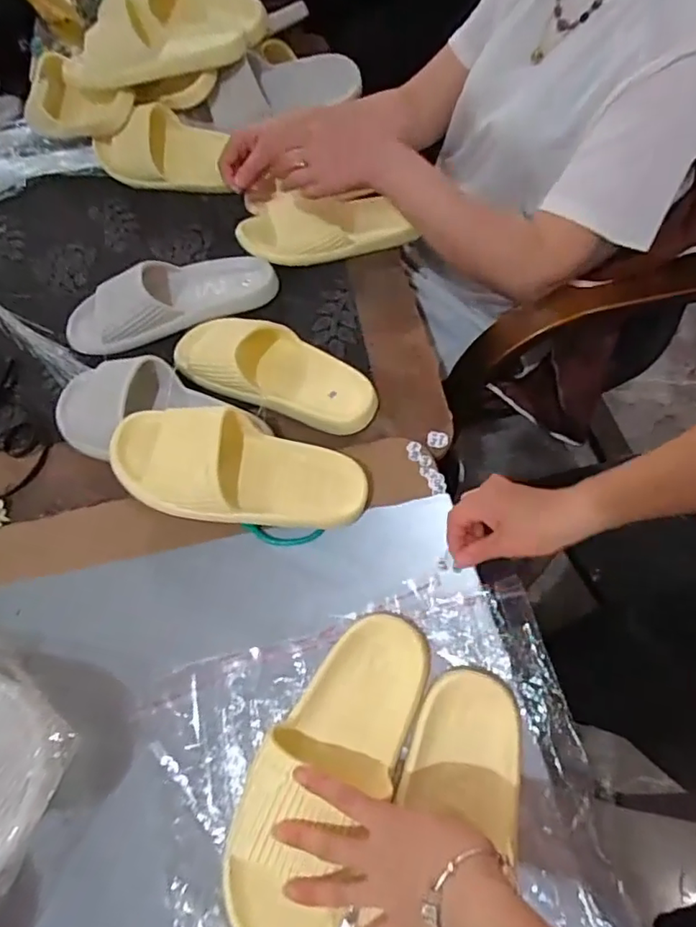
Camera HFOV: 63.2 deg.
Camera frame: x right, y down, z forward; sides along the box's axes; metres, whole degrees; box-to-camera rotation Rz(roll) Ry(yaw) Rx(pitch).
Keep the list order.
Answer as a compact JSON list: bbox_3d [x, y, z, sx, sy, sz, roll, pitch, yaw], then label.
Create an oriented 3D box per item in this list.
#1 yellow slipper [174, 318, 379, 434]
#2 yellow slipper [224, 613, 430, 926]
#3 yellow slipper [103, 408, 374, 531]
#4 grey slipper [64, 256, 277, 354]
[{"bbox_3d":[-0.080,-0.109,0.639,0.243,0.057,0.098,23,65,15],"label":"yellow slipper"},{"bbox_3d":[-0.014,0.237,0.442,0.098,0.046,0.250,24,65,16],"label":"yellow slipper"},{"bbox_3d":[-0.106,0.015,0.548,0.250,0.088,0.095,9,62,8],"label":"yellow slipper"},{"bbox_3d":[-0.228,-0.216,0.715,0.272,0.063,0.109,-17,62,-5],"label":"grey slipper"}]

